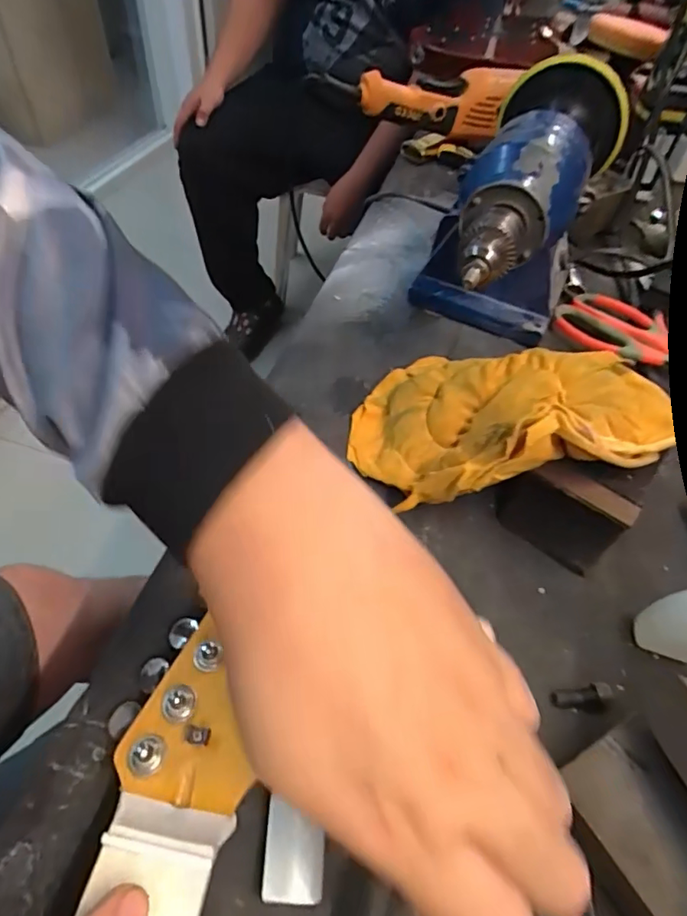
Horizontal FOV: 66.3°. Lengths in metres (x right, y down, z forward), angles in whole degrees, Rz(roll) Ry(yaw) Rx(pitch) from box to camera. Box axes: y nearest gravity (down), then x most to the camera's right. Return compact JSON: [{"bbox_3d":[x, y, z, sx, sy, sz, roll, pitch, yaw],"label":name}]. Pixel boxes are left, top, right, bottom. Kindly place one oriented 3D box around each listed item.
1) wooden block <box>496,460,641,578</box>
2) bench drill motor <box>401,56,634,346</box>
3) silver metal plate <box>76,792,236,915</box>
[{"bbox_3d":[0.131,0.033,0.319,0.066,0.060,0.020,35,56,20],"label":"wooden block"},{"bbox_3d":[0.151,-0.217,0.466,0.124,0.144,0.324,24,52,15],"label":"bench drill motor"},{"bbox_3d":[-0.071,0.158,0.194,0.045,0.013,0.052,8,50,4],"label":"silver metal plate"}]

